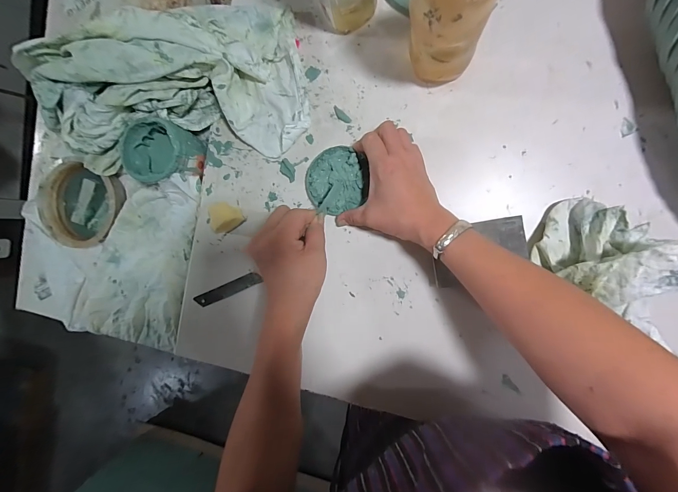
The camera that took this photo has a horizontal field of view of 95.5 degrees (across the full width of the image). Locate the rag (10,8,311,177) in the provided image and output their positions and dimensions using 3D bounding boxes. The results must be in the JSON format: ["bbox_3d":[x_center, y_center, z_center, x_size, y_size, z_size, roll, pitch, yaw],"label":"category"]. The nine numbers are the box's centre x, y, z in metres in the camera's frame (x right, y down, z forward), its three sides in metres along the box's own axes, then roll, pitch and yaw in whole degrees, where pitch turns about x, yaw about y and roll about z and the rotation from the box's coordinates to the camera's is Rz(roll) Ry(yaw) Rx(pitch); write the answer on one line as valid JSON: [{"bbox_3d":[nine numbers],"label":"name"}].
[{"bbox_3d":[-0.214,-0.203,0.378,0.334,0.083,0.187,-4,92,9],"label":"rag"}]

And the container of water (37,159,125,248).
[{"bbox_3d":[-0.371,-0.061,0.443,0.125,0.023,0.115,0,92,9],"label":"container of water"}]

